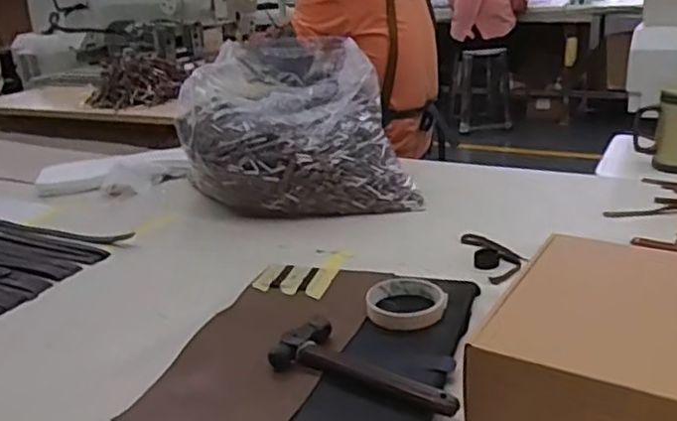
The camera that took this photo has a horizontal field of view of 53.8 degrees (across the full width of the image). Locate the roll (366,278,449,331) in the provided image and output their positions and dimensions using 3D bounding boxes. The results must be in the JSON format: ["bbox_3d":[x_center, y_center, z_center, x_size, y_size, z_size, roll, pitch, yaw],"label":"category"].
[{"bbox_3d":[0.074,0.103,0.750,0.087,0.026,0.087,-2,21,1],"label":"roll"}]

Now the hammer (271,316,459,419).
[{"bbox_3d":[0.030,0.148,0.636,0.190,0.026,0.065,11,25,30],"label":"hammer"}]

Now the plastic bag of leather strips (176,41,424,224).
[{"bbox_3d":[-0.072,-0.161,1.189,0.364,0.199,0.385,-5,21,-3],"label":"plastic bag of leather strips"}]

